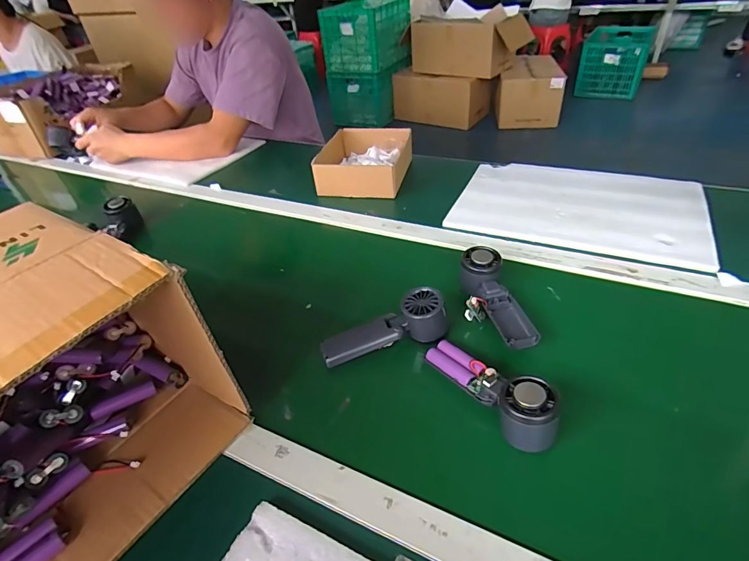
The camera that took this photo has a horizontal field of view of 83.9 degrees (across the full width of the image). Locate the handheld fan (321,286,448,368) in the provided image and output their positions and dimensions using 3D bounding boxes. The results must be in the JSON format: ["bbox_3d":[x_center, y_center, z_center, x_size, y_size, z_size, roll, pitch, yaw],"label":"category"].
[{"bbox_3d":[0.013,0.065,0.535,0.160,0.050,0.046,-22,40,0],"label":"handheld fan"}]

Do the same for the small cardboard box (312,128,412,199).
[{"bbox_3d":[-0.022,-0.258,0.906,0.175,0.064,0.207,7,40,14],"label":"small cardboard box"}]

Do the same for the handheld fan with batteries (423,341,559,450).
[{"bbox_3d":[0.122,0.117,0.454,0.048,0.051,0.158,-28,32,-26],"label":"handheld fan with batteries"}]

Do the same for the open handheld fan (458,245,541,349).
[{"bbox_3d":[0.154,0.021,0.550,0.067,0.049,0.157,-10,39,-6],"label":"open handheld fan"}]

